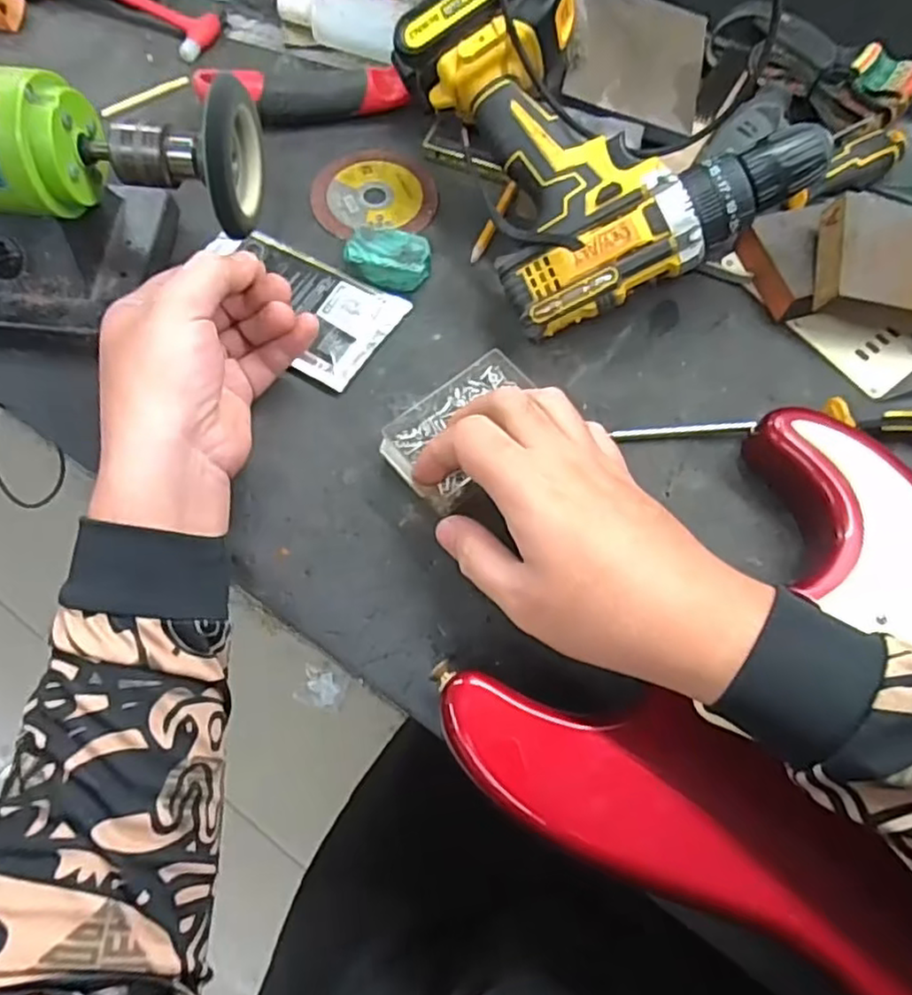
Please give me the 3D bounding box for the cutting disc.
[{"bbox_3d":[-0.059,-0.220,0.484,0.087,0.004,0.080,1,67,-2],"label":"cutting disc"}]

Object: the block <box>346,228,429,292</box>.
[{"bbox_3d":[-0.044,-0.158,0.447,0.052,0.024,0.033,14,67,3],"label":"block"}]

